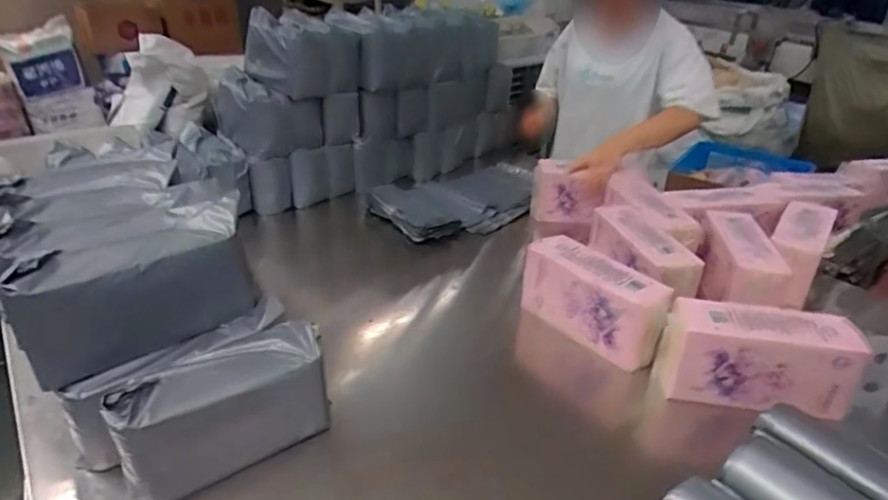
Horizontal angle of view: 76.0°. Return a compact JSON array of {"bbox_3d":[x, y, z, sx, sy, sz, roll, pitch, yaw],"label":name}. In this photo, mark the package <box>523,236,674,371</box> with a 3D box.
[{"bbox_3d":[0.258,0.083,0.972,0.106,0.113,0.259,-22,38,-35],"label":"package"}]

